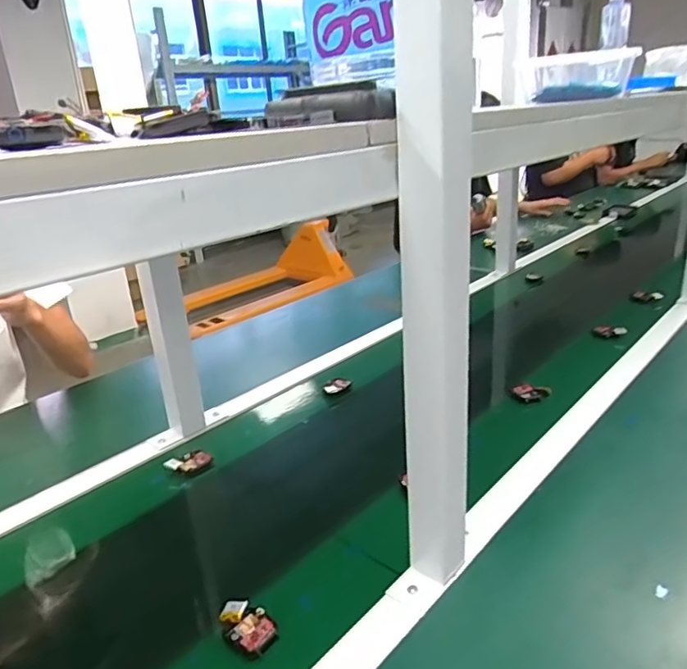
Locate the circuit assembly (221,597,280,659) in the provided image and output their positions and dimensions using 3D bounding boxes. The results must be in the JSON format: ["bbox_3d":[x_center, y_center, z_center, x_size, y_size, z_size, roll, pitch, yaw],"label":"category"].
[{"bbox_3d":[-0.086,0.260,0.500,0.037,0.014,0.056,-23,28,-39],"label":"circuit assembly"}]

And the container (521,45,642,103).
[{"bbox_3d":[0.348,-0.386,0.830,0.152,0.066,0.117,2,23,15],"label":"container"}]

